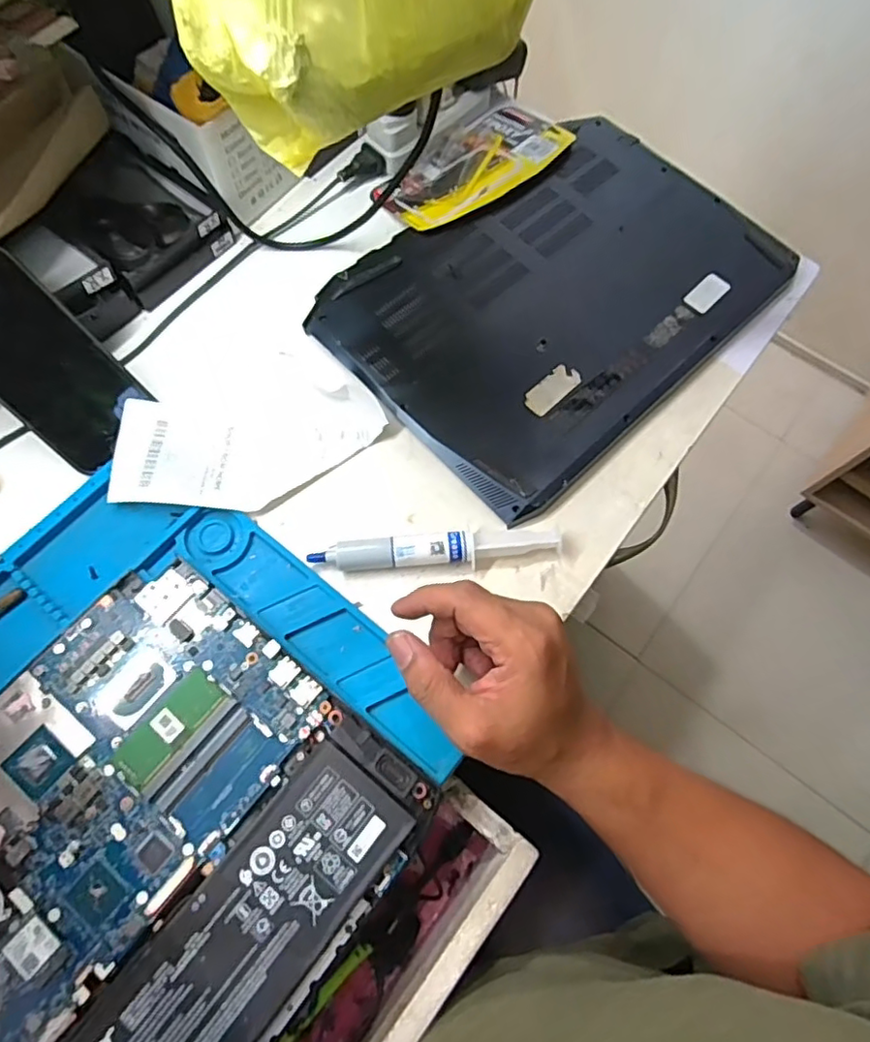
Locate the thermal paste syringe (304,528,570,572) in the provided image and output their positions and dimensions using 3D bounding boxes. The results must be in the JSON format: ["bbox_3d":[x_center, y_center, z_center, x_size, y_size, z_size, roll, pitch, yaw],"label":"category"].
[{"bbox_3d":[0.002,0.020,0.407,0.167,0.018,0.022,-5,67,-2],"label":"thermal paste syringe"}]

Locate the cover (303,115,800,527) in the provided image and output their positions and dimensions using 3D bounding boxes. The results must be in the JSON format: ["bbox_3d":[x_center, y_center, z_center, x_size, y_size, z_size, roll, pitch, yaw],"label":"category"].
[{"bbox_3d":[0.104,-0.191,0.490,0.353,0.015,0.242,-40,73,-15],"label":"cover"}]

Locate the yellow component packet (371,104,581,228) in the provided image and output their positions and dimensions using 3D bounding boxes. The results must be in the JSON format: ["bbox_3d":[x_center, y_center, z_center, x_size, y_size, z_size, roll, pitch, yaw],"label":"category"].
[{"bbox_3d":[0.040,-0.326,0.537,0.185,0.012,0.096,-42,73,-16],"label":"yellow component packet"}]

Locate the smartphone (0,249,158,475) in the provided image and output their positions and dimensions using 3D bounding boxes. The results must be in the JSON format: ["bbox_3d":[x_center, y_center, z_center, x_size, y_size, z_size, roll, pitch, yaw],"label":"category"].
[{"bbox_3d":[-0.267,-0.107,0.404,0.072,0.008,0.140,-49,114,-19],"label":"smartphone"}]

